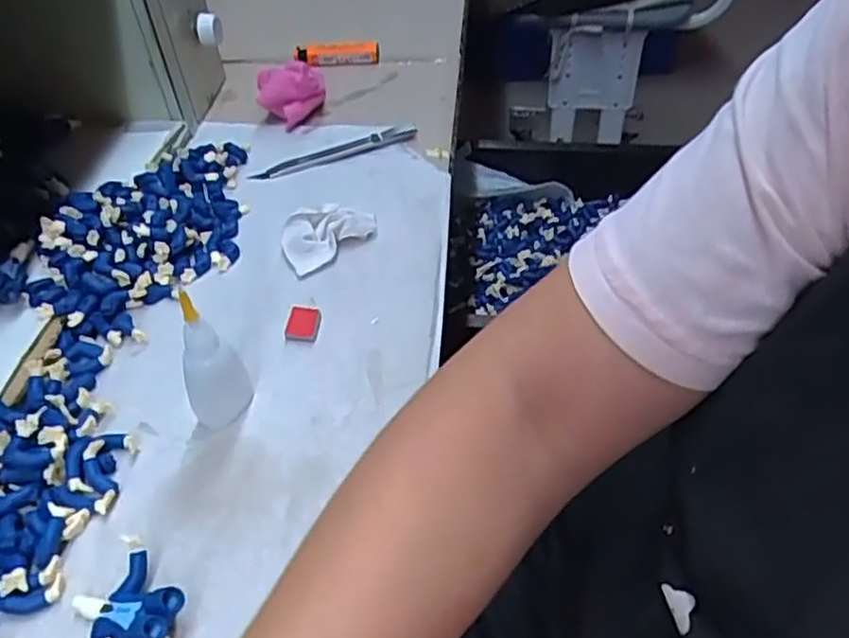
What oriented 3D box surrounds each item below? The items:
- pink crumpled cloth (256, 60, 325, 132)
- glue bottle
[{"bbox_3d":[-0.117,-0.191,0.595,0.062,0.042,0.043,4,46,7],"label":"pink crumpled cloth"},{"bbox_3d":[-0.112,0.018,0.364,0.033,0.085,0.024,-21,48,-17],"label":"glue bottle"}]

